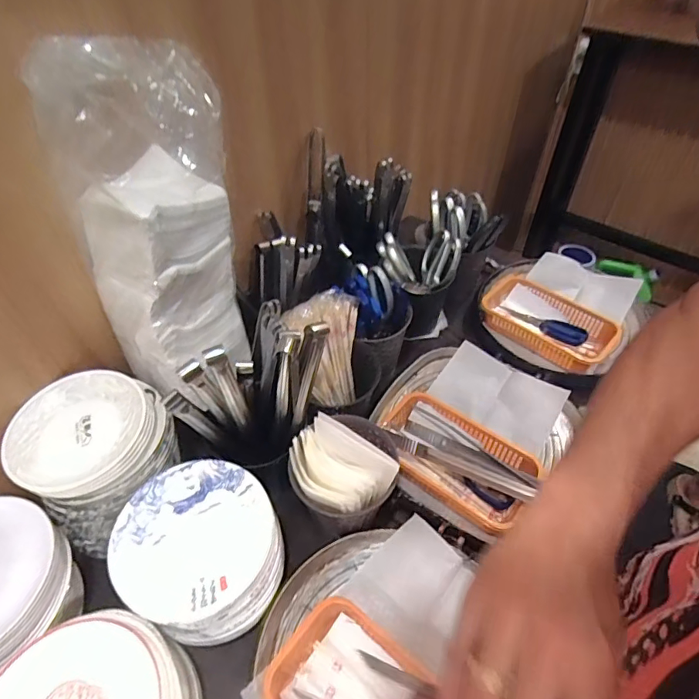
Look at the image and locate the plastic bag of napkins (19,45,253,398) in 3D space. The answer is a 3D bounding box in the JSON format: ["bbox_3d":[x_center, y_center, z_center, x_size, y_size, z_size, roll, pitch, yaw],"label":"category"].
[{"bbox_3d":[-0.218,-0.133,0.556,0.190,0.363,0.145,-26,53,-20],"label":"plastic bag of napkins"}]

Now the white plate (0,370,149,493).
[{"bbox_3d":[-0.333,0.094,0.583,0.162,0.025,0.146,-34,56,-26],"label":"white plate"}]

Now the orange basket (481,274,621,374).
[{"bbox_3d":[0.358,-0.055,0.884,0.160,0.049,0.249,-35,56,-26],"label":"orange basket"}]

